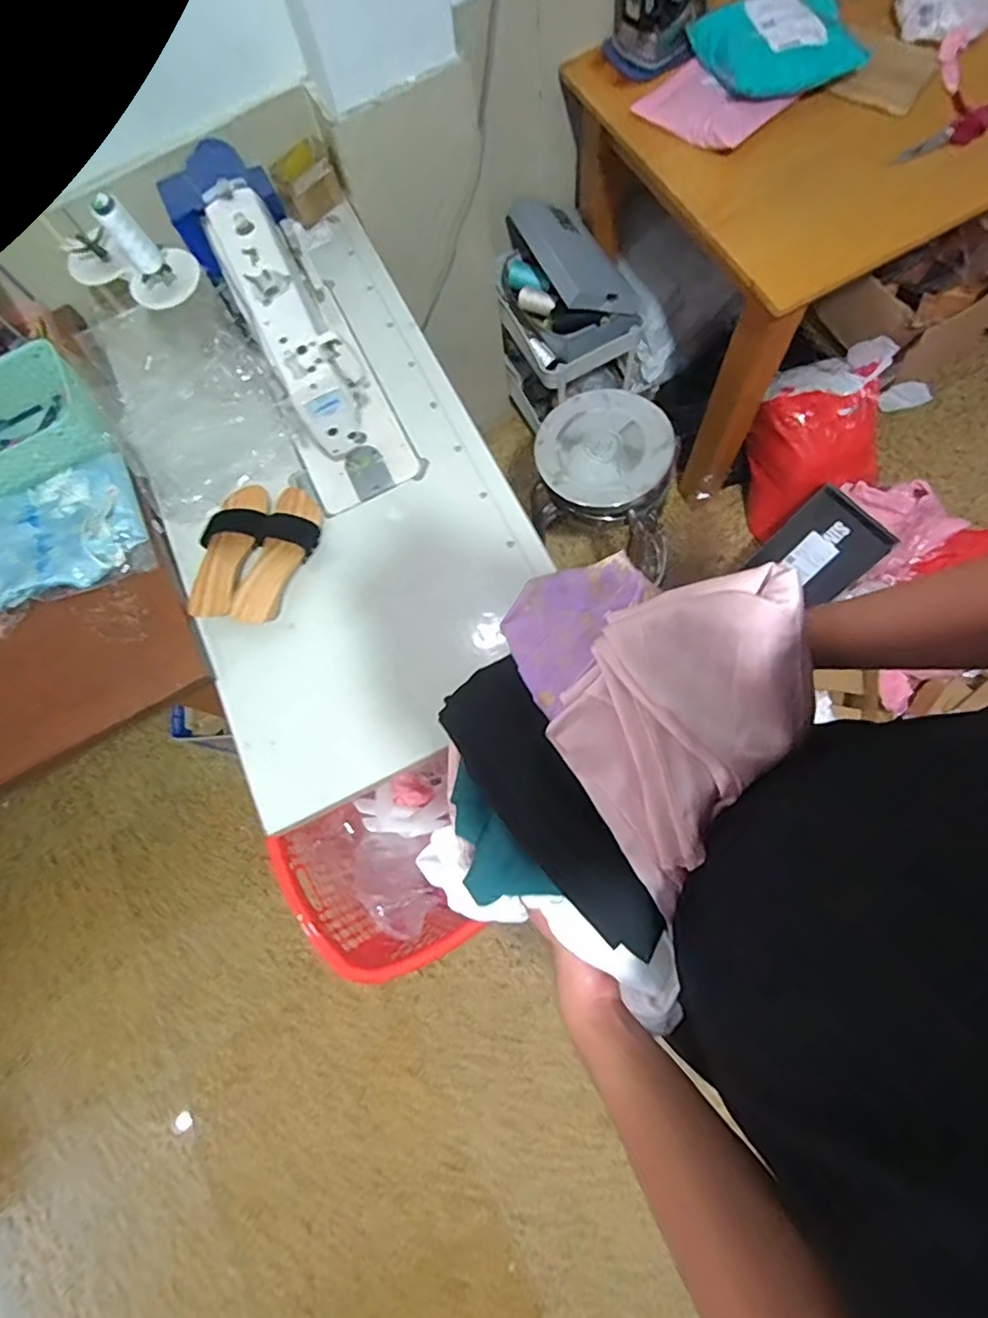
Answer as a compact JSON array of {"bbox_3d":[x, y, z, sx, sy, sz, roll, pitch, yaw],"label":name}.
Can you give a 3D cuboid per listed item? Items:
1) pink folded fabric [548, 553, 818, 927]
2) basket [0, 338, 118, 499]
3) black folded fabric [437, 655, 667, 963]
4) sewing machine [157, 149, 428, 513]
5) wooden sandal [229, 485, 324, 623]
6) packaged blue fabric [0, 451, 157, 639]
[{"bbox_3d":[0.153,0.037,0.465,0.161,0.100,0.246,36,74,14],"label":"pink folded fabric"},{"bbox_3d":[-0.797,-0.383,0.963,0.259,0.077,0.226,-33,74,-4],"label":"basket"},{"bbox_3d":[0.047,0.120,0.482,0.079,0.026,0.252,-32,74,-10],"label":"black folded fabric"},{"bbox_3d":[-0.306,-0.497,0.913,0.192,0.220,0.473,-30,75,-3],"label":"sewing machine"},{"bbox_3d":[-0.335,-0.162,0.911,0.087,0.048,0.230,16,78,9],"label":"wooden sandal"},{"bbox_3d":[-0.692,-0.198,0.931,0.257,0.032,0.210,-25,74,-1],"label":"packaged blue fabric"}]

